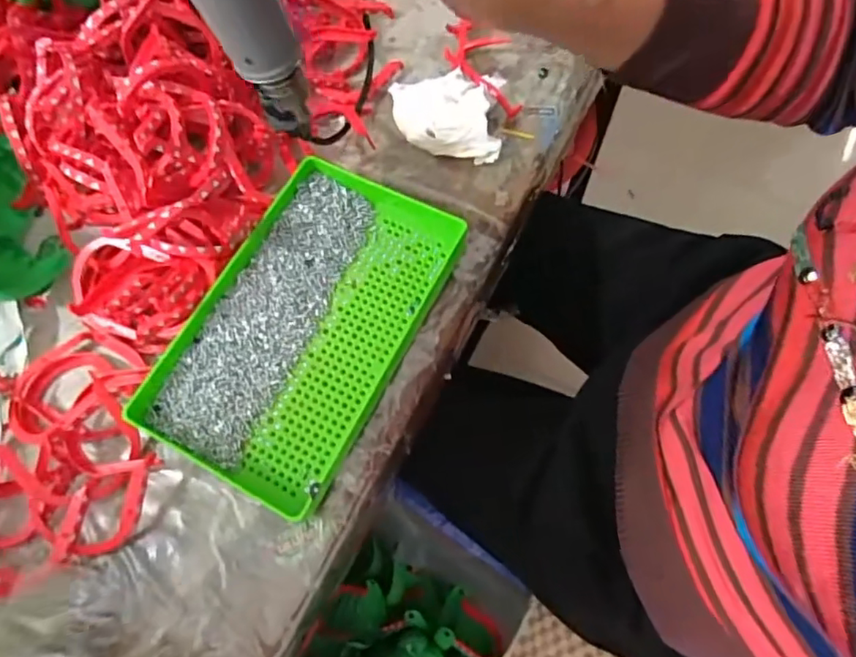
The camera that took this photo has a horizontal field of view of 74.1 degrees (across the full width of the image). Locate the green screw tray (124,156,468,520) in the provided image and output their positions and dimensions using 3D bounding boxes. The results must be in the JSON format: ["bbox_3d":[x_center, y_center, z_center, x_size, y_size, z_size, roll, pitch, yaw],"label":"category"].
[{"bbox_3d":[-0.088,-0.005,0.434,0.155,0.036,0.256,26,72,12],"label":"green screw tray"}]

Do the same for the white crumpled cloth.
[{"bbox_3d":[0.014,-0.190,0.498,0.099,0.036,0.080,7,69,5],"label":"white crumpled cloth"}]

